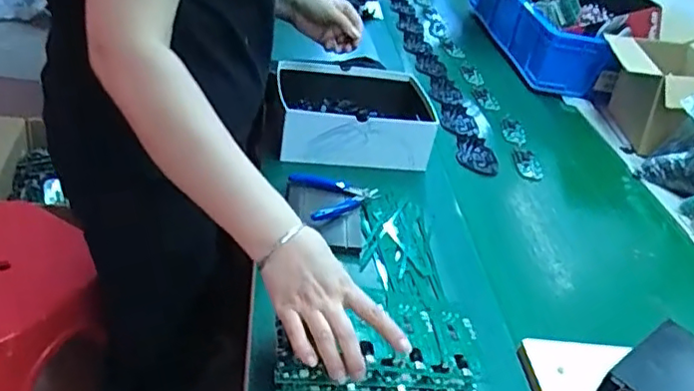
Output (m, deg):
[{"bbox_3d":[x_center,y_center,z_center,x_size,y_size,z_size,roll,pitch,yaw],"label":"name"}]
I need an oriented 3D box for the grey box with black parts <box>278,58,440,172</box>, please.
[{"bbox_3d":[0.008,-0.148,1.053,0.245,0.091,0.251,6,34,-10],"label":"grey box with black parts"}]

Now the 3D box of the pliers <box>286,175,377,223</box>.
[{"bbox_3d":[-0.010,-0.001,0.864,0.120,0.019,0.103,-5,37,-24],"label":"pliers"}]

